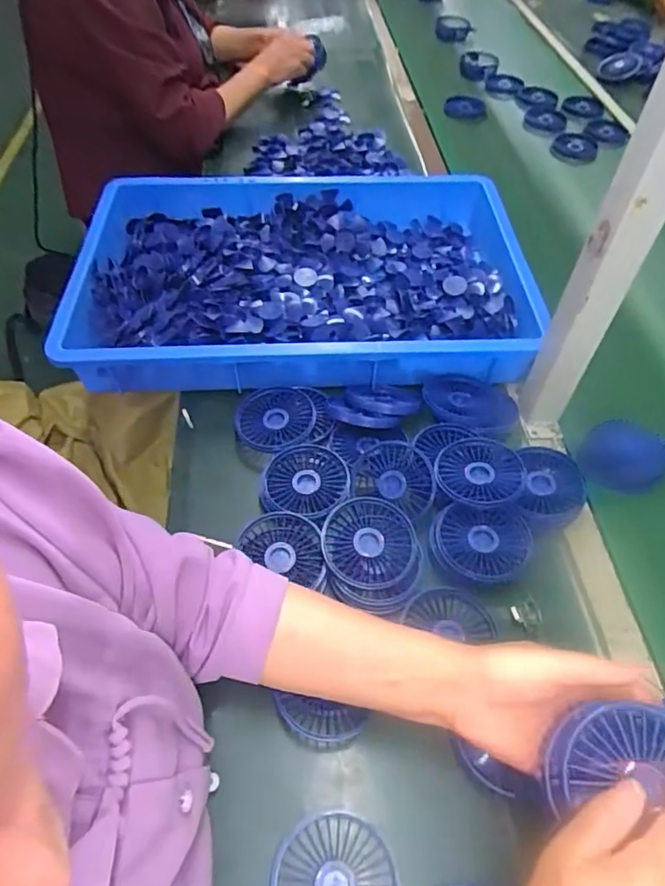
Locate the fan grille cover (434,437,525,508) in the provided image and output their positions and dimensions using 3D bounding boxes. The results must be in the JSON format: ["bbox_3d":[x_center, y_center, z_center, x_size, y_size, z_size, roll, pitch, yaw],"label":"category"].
[{"bbox_3d":[0.153,0.031,0.579,0.091,0.018,0.077,-10,54,-12],"label":"fan grille cover"}]

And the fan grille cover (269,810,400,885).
[{"bbox_3d":[0.002,0.319,0.404,0.089,0.009,0.086,6,52,0],"label":"fan grille cover"}]

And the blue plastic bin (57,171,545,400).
[{"bbox_3d":[-0.042,-0.227,0.753,0.557,0.085,0.390,-1,52,-5],"label":"blue plastic bin"}]

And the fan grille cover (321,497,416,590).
[{"bbox_3d":[0.035,0.095,0.549,0.088,0.025,0.088,-1,66,4],"label":"fan grille cover"}]

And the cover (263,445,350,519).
[{"bbox_3d":[-0.027,0.039,0.591,0.088,0.022,0.085,23,54,13],"label":"cover"}]

